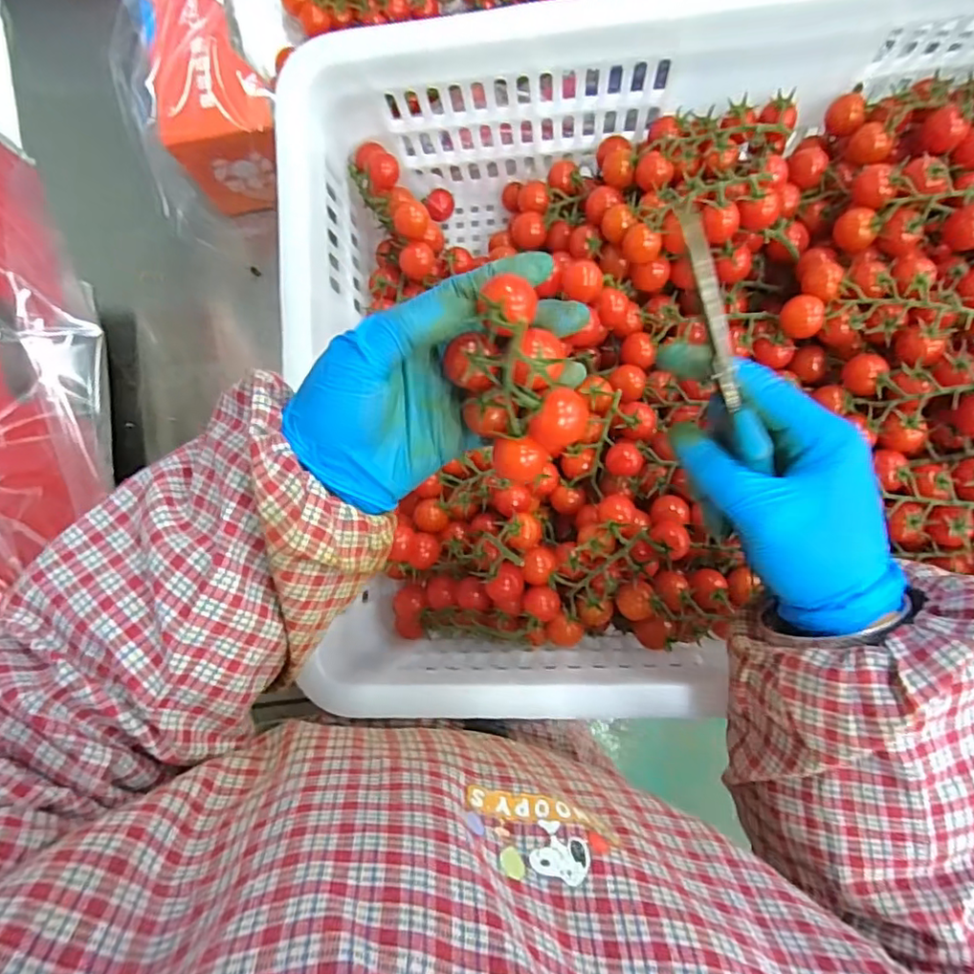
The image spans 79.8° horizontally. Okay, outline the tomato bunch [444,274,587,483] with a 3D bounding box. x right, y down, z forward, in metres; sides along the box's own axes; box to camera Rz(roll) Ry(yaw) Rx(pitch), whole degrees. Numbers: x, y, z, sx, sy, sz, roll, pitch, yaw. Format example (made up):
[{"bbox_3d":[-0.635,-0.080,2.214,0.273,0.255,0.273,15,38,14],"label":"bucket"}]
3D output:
[{"bbox_3d":[0.015,-0.048,0.268,0.053,0.043,0.075,-26,108,32],"label":"tomato bunch"}]

